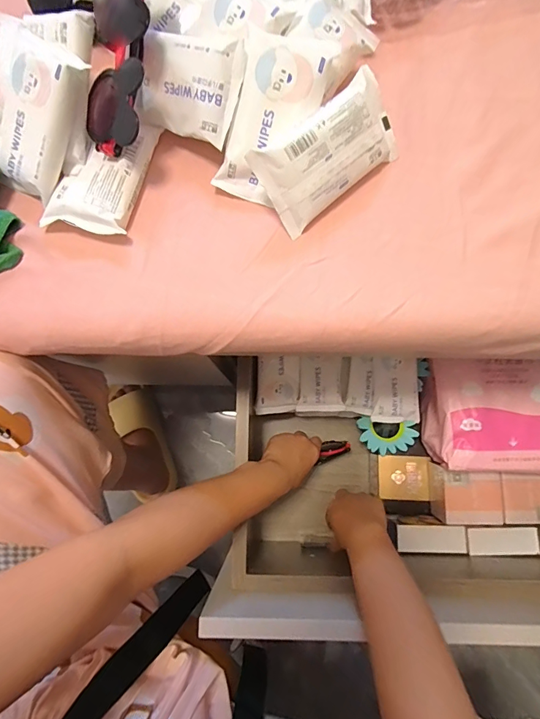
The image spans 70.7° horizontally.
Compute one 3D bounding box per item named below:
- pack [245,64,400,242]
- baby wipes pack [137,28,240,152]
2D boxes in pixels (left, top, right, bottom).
[{"bbox_3d":[0.047,-0.154,0.288,0.112,0.018,0.065,-38,124,-1],"label":"pack"},{"bbox_3d":[-0.064,-0.210,0.293,0.084,0.020,0.063,28,120,15],"label":"baby wipes pack"}]

